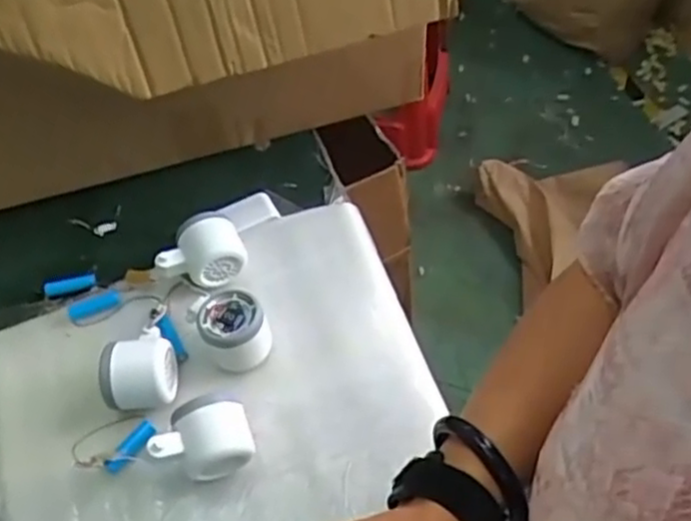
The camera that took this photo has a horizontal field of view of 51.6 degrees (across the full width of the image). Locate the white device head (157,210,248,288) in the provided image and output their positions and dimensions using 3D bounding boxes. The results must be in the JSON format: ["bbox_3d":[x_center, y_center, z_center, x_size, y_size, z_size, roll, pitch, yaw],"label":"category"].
[{"bbox_3d":[-0.142,-0.003,0.700,0.084,0.056,0.062,-27,56,-14],"label":"white device head"}]

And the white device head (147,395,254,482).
[{"bbox_3d":[-0.115,0.146,0.585,0.075,0.059,0.057,-15,54,-7],"label":"white device head"}]

